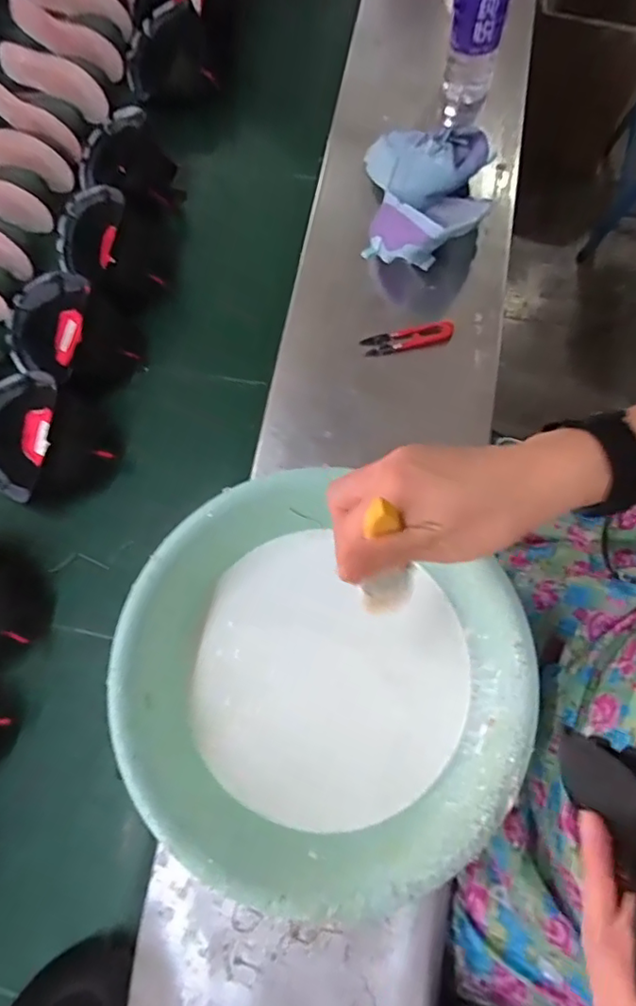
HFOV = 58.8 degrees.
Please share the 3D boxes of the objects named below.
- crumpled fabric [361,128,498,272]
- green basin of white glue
[{"bbox_3d":[0.123,-0.353,0.661,0.145,0.065,0.176,6,71,4],"label":"crumpled fabric"},{"bbox_3d":[-0.006,0.149,0.461,0.300,0.120,0.272,32,74,12],"label":"green basin of white glue"}]

